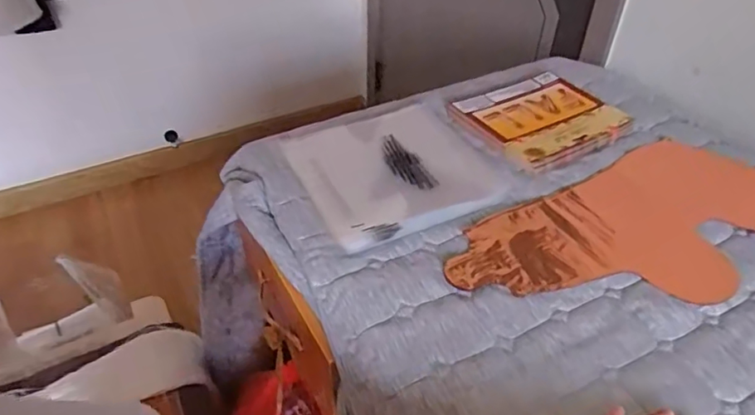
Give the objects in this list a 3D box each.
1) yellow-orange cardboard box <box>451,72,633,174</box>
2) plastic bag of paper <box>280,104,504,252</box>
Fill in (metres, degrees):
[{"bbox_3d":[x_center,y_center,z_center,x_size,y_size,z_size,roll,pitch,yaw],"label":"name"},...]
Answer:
[{"bbox_3d":[0.225,-0.125,0.740,0.204,0.017,0.167,-24,46,-25],"label":"yellow-orange cardboard box"},{"bbox_3d":[0.013,-0.050,0.648,0.207,0.024,0.206,-20,45,-21],"label":"plastic bag of paper"}]

